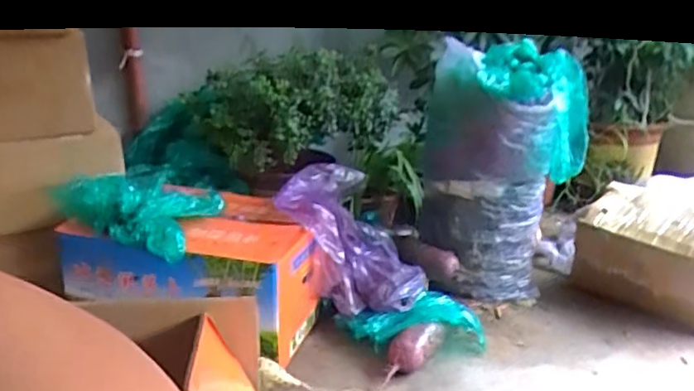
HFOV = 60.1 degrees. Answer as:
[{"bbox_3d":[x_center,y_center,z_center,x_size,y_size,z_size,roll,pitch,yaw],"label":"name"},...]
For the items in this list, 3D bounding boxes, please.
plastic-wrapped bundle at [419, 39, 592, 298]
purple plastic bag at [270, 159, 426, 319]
[{"bbox_3d":[0.331,-0.028,1.331,0.286,0.573,0.275,-2,19,-9],"label":"plastic-wrapped bundle"},{"bbox_3d":[0.005,0.085,1.299,0.188,0.350,0.212,-32,11,19],"label":"purple plastic bag"}]

